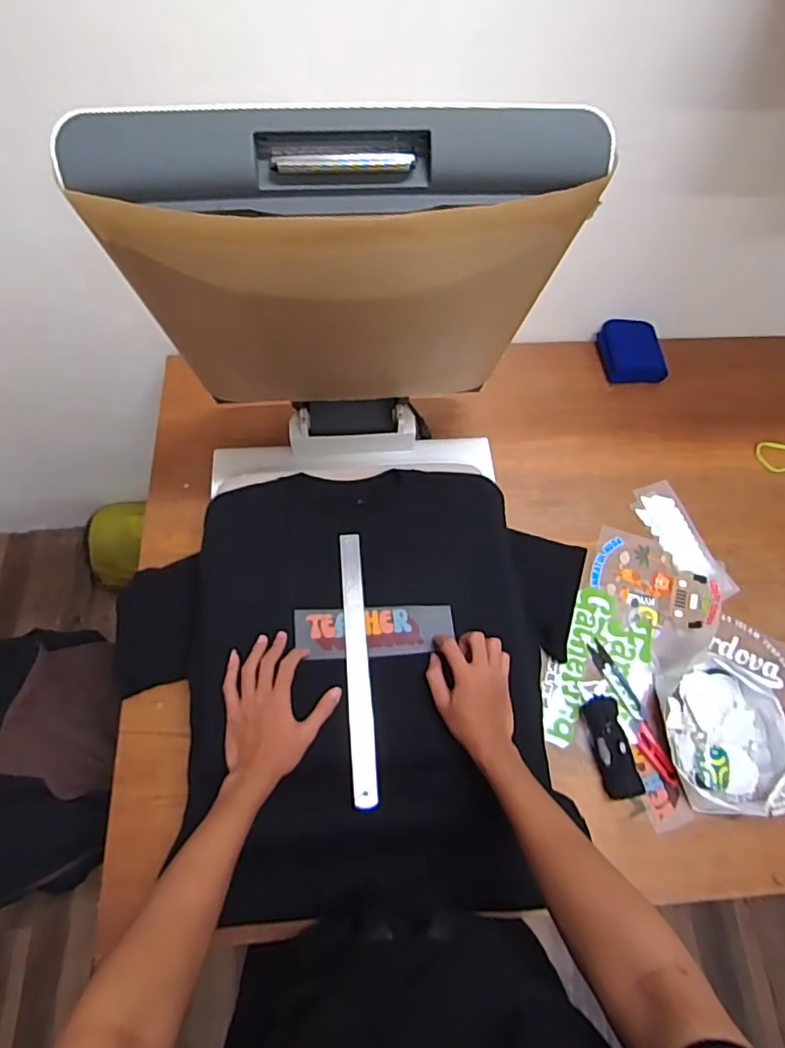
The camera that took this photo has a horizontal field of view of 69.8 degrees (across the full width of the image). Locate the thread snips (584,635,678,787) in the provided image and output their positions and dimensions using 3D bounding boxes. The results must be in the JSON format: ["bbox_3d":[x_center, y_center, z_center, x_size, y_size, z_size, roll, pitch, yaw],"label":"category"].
[{"bbox_3d":[0.336,0.260,0.787,0.031,0.010,0.199,-18,67,-11],"label":"thread snips"}]

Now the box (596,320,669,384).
[{"bbox_3d":[0.441,-0.318,1.037,0.109,0.048,0.122,-3,77,-12],"label":"box"}]

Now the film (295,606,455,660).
[{"bbox_3d":[-0.023,0.138,0.721,0.199,0.009,0.067,-3,60,-4],"label":"film"}]

